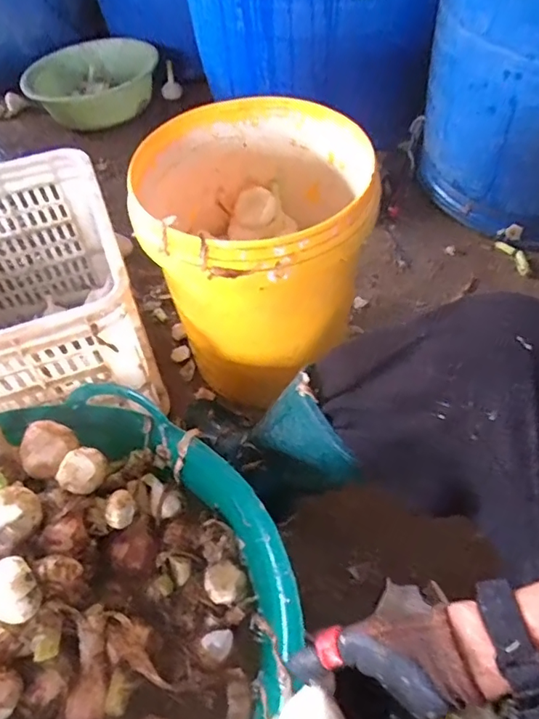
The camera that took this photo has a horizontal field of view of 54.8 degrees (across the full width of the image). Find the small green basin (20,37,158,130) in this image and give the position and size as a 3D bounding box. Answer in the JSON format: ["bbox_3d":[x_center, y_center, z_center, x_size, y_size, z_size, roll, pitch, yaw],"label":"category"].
[{"bbox_3d":[-0.445,-0.697,1.329,0.330,0.112,0.266,-10,52,-5],"label":"small green basin"}]

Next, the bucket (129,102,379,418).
[{"bbox_3d":[-0.005,-0.136,0.746,0.267,0.343,0.283,5,52,7],"label":"bucket"}]

